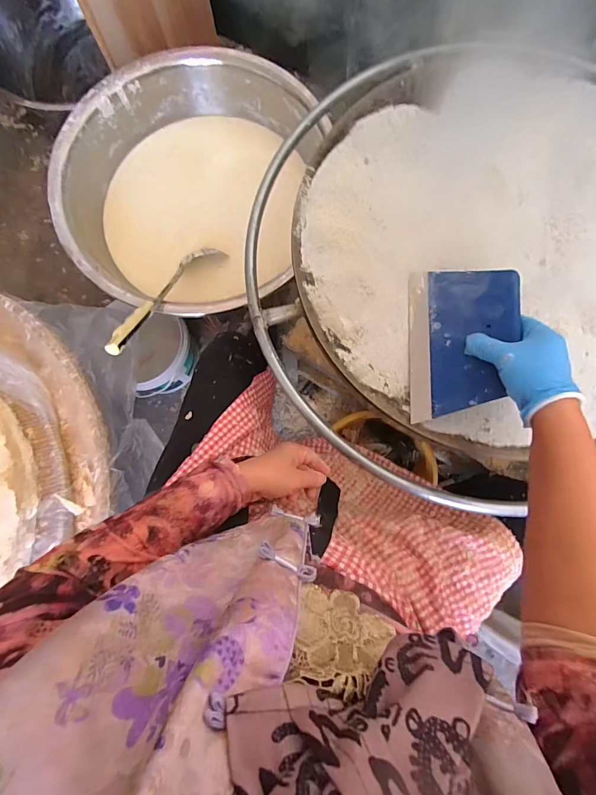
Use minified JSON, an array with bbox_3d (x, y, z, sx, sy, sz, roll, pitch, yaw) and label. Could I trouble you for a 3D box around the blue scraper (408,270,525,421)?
[{"bbox_3d":[0.194,-0.070,0.451,0.124,0.010,0.183,-5,78,36],"label":"blue scraper"}]

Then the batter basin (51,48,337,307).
[{"bbox_3d":[-0.226,-0.422,0.813,0.479,0.203,0.522,0,82,1],"label":"batter basin"}]

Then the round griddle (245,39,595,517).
[{"bbox_3d":[0.274,-0.194,0.530,0.684,0.054,0.632,0,82,1],"label":"round griddle"}]

